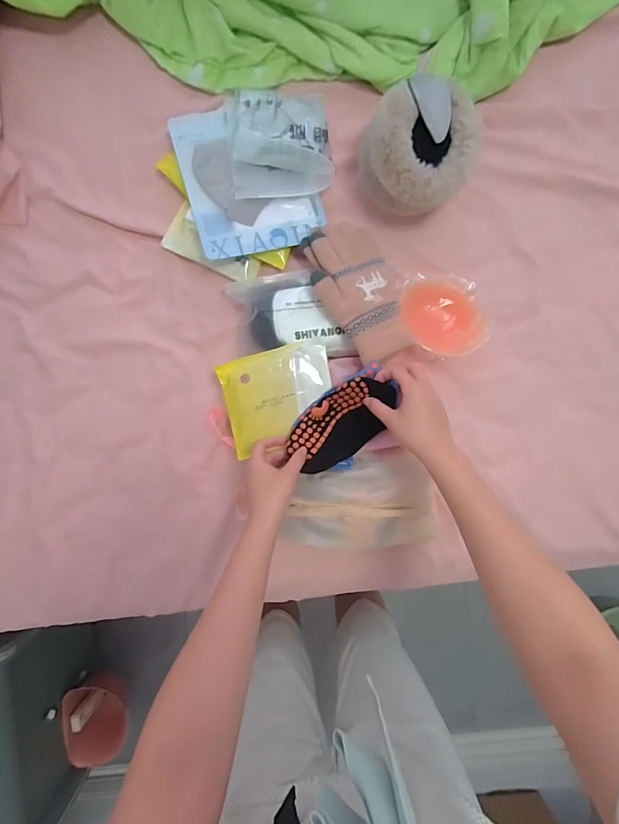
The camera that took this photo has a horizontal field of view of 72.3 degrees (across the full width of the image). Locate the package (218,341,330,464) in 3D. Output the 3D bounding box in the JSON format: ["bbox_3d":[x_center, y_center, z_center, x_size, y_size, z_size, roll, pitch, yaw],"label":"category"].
[{"bbox_3d":[-0.041,-0.020,0.564,0.144,0.015,0.122,-14,93,-1],"label":"package"}]

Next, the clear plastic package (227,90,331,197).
[{"bbox_3d":[-0.040,-0.368,0.569,0.133,0.029,0.149,-7,94,-1],"label":"clear plastic package"}]

